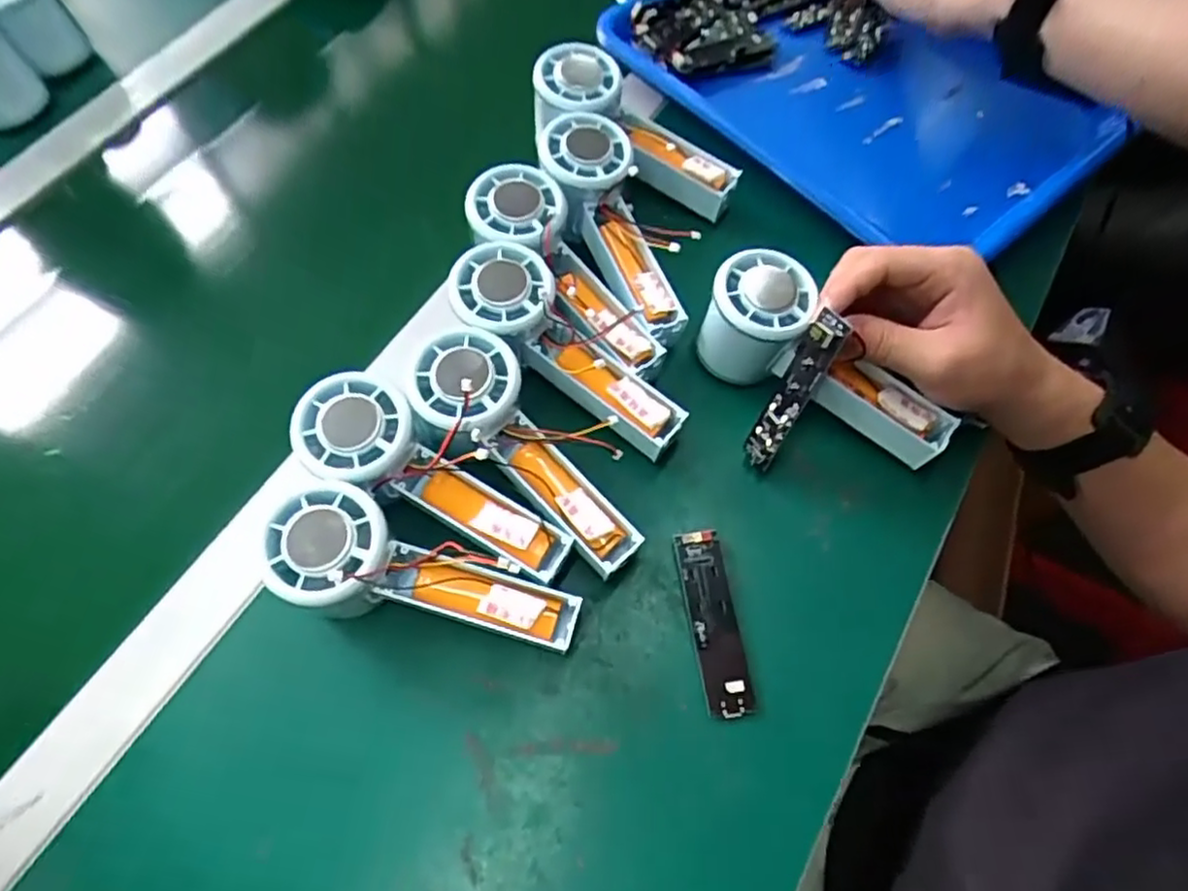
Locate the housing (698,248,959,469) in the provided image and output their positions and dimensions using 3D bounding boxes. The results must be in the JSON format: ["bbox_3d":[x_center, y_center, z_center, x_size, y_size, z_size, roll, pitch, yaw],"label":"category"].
[{"bbox_3d":[0.127,-0.042,0.388,0.148,0.061,0.061,34,68,1],"label":"housing"}]

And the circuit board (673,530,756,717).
[{"bbox_3d":[0.061,0.088,0.347,0.024,0.010,0.090,-8,63,-3],"label":"circuit board"}]

